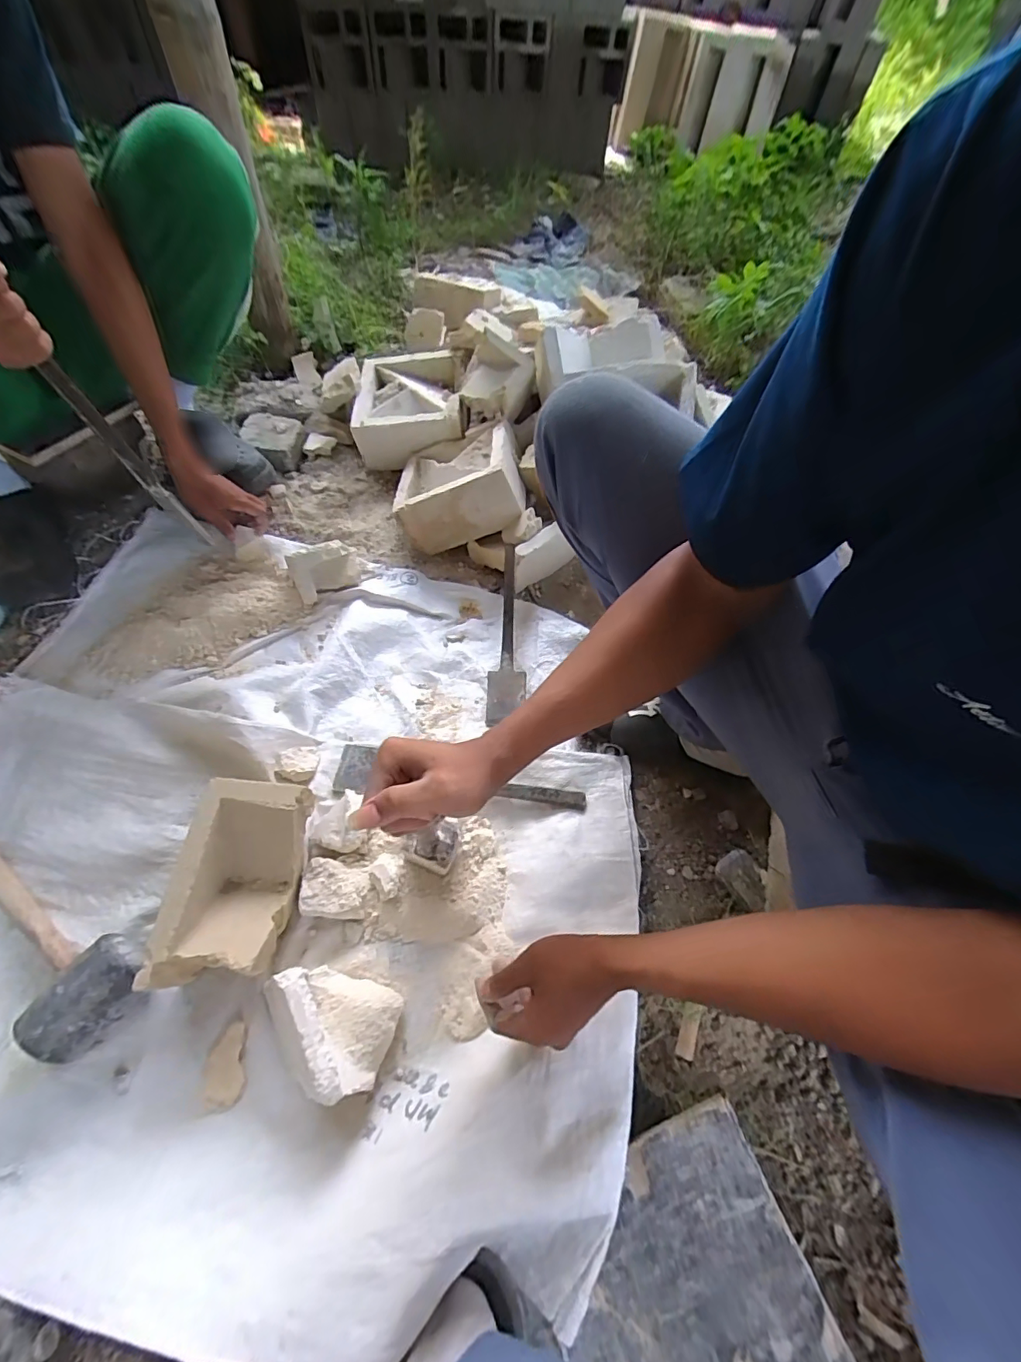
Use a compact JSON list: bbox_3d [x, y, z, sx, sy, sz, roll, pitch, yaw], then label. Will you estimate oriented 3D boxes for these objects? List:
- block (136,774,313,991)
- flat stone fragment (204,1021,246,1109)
[{"bbox_3d":[-0.286,0.213,0.539,0.110,0.088,0.197,6,59,0],"label":"block"},{"bbox_3d":[-0.281,0.379,0.499,0.036,0.005,0.065,-10,61,-10],"label":"flat stone fragment"}]

